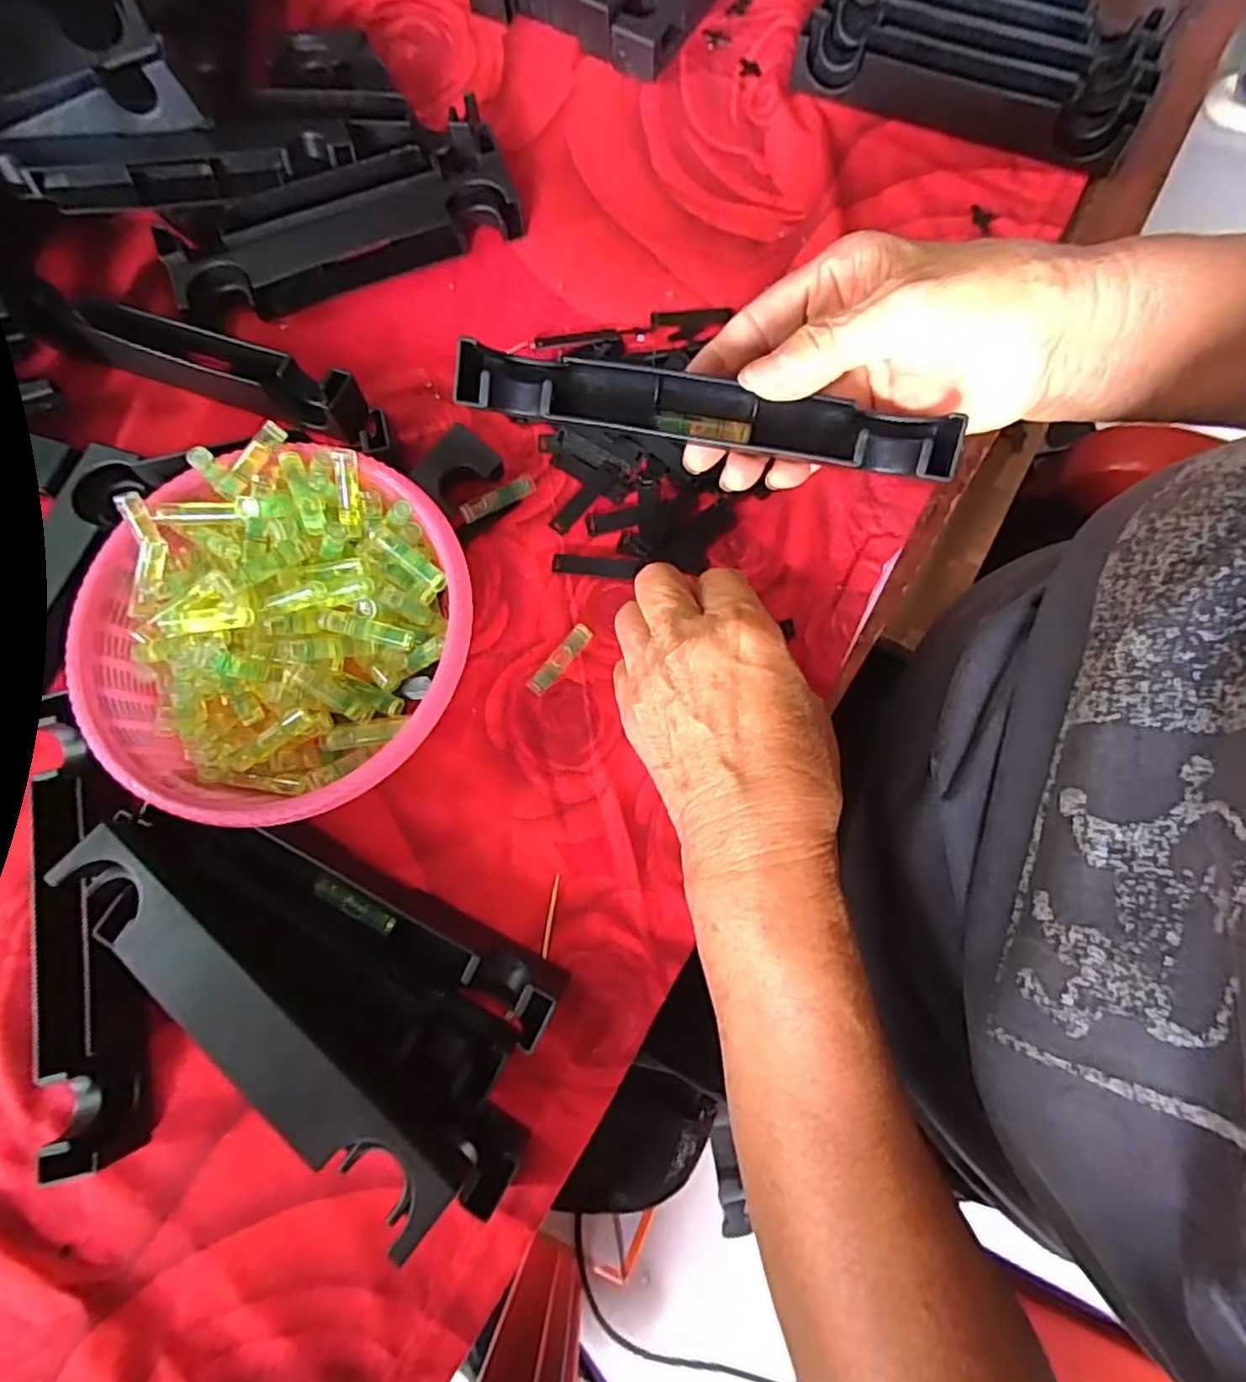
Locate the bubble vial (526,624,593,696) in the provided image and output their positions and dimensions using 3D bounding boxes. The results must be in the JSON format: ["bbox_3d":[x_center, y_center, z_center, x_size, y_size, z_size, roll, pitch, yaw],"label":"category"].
[{"bbox_3d":[-0.031,-0.016,0.332,0.009,0.007,0.042,38,80,10],"label":"bubble vial"}]

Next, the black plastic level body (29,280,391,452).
[{"bbox_3d":[-0.218,-0.175,0.367,0.199,0.036,0.029,20,77,6],"label":"black plastic level body"}]

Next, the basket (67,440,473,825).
[{"bbox_3d":[-0.158,-0.025,0.313,0.169,0.053,0.164,-2,76,1],"label":"basket"}]

